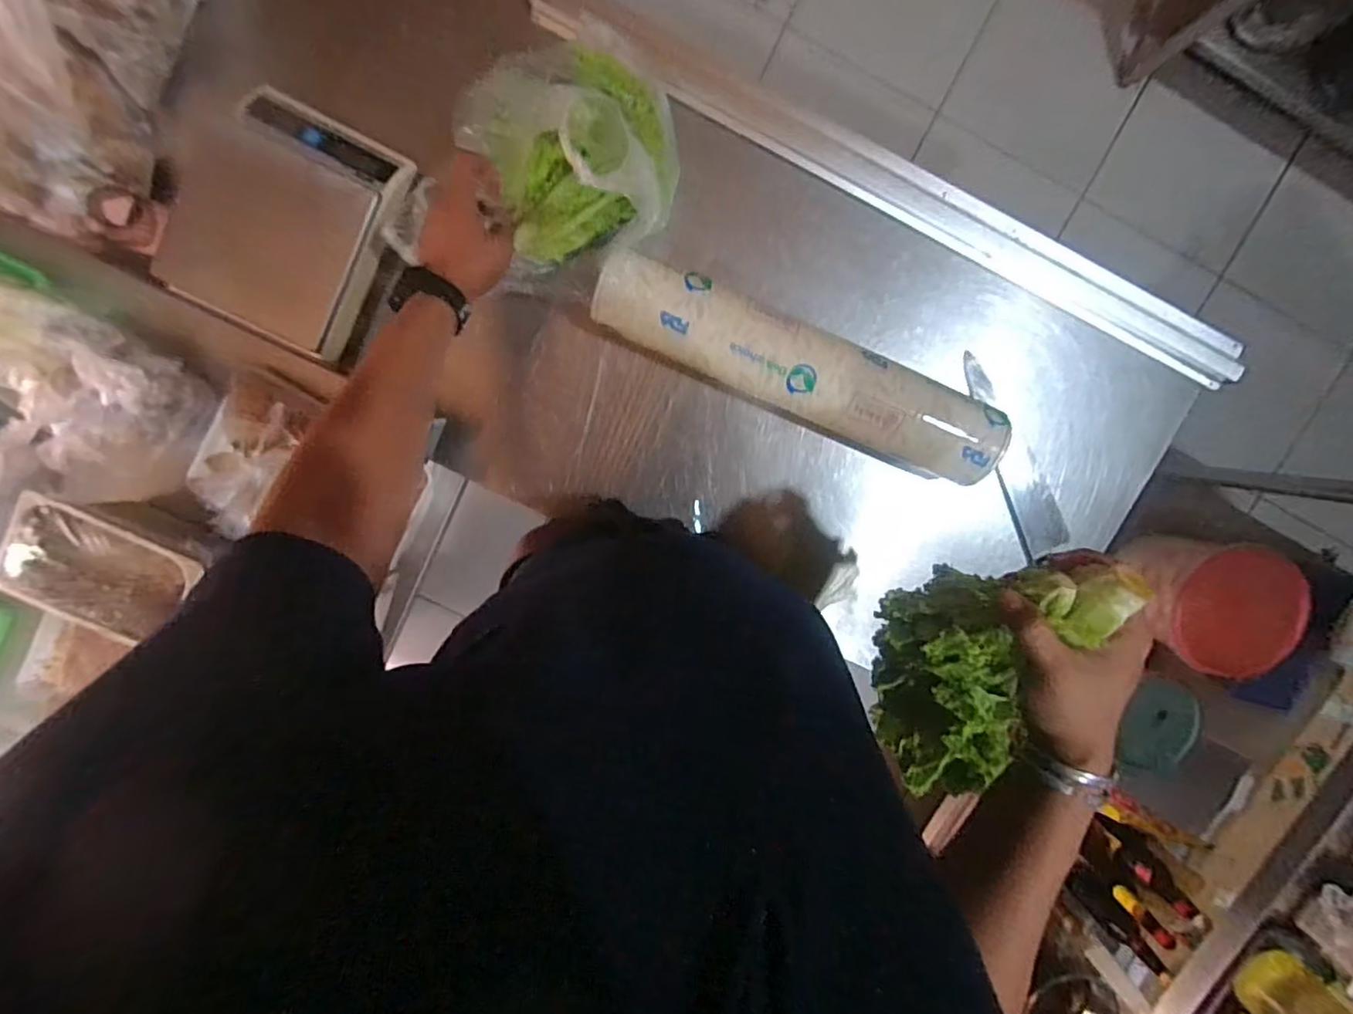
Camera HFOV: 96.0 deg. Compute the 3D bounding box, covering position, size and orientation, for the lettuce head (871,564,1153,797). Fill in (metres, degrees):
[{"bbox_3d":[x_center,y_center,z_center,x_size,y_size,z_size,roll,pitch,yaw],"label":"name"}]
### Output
[{"bbox_3d":[0.213,0.119,0.463,0.104,0.140,0.203,22,98,-4],"label":"lettuce head"}]

